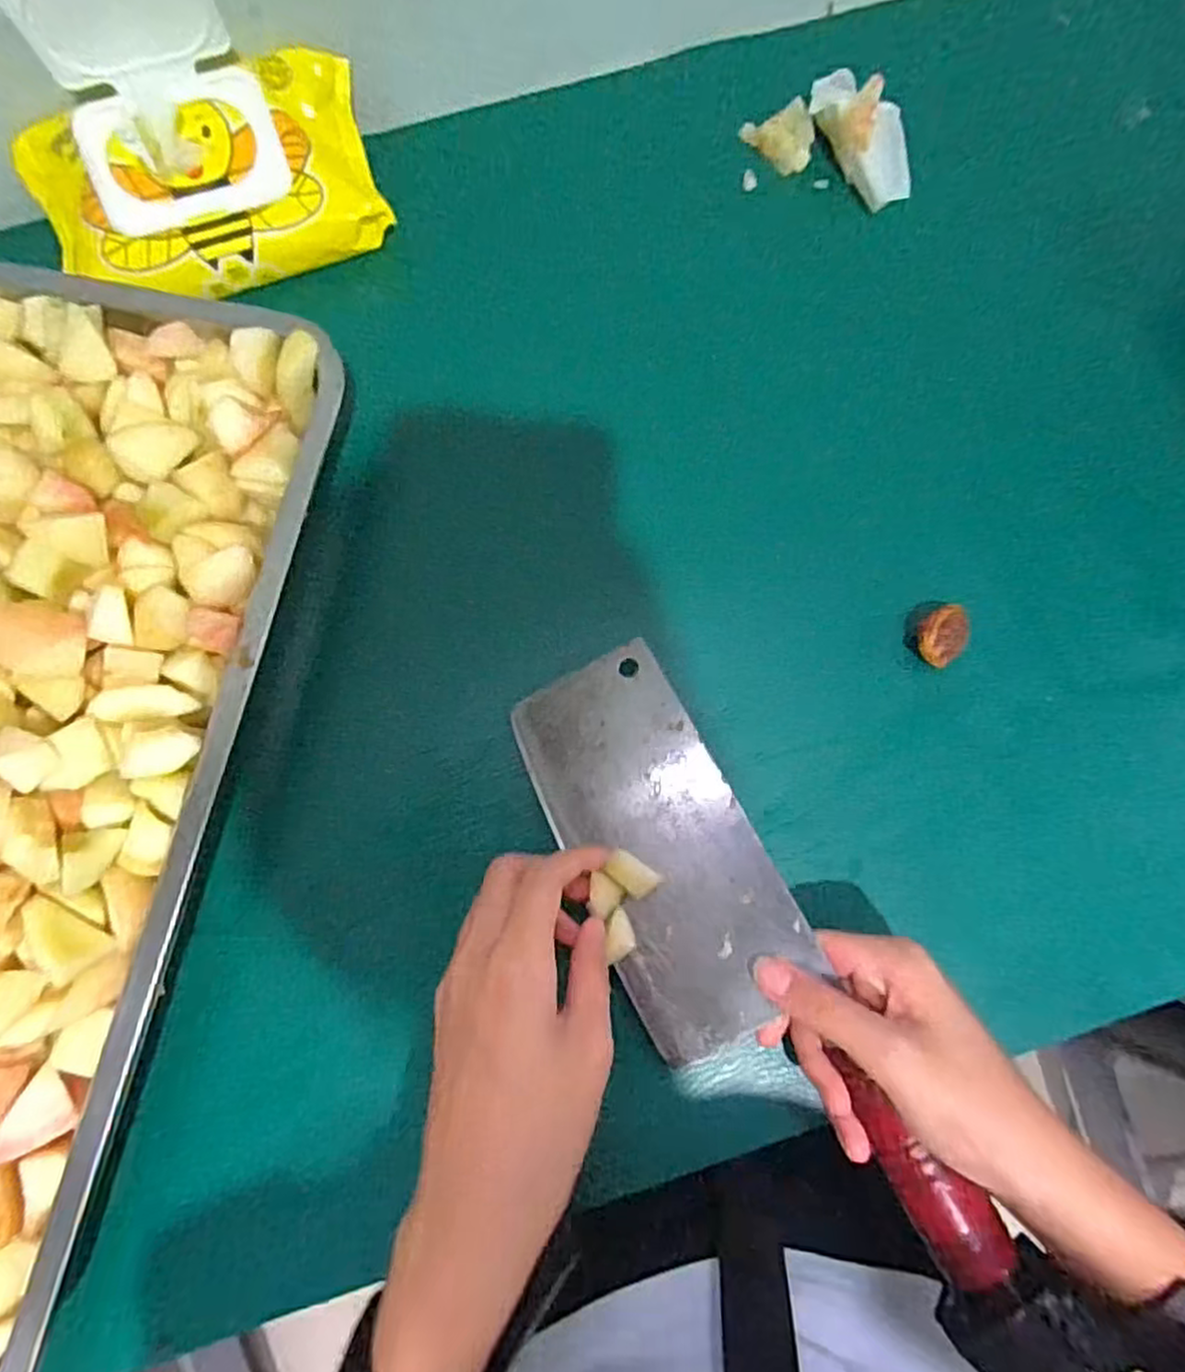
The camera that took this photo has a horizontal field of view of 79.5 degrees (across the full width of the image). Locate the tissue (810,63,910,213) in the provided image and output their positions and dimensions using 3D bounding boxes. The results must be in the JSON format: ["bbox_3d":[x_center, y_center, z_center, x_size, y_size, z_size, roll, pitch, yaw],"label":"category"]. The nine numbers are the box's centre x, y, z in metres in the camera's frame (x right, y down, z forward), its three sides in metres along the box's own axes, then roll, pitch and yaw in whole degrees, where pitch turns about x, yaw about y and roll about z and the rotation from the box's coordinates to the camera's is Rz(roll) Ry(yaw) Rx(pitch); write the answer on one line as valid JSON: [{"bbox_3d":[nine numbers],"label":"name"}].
[{"bbox_3d":[0.157,-0.315,0.404,0.028,0.030,0.078,-38,99,-8],"label":"tissue"}]

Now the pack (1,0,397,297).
[{"bbox_3d":[-0.211,-0.278,0.357,0.177,0.109,0.088,-18,78,-5],"label":"pack"}]

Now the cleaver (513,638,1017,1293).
[{"bbox_3d":[0.056,0.110,0.310,0.084,0.018,0.279,-31,70,-7],"label":"cleaver"}]

